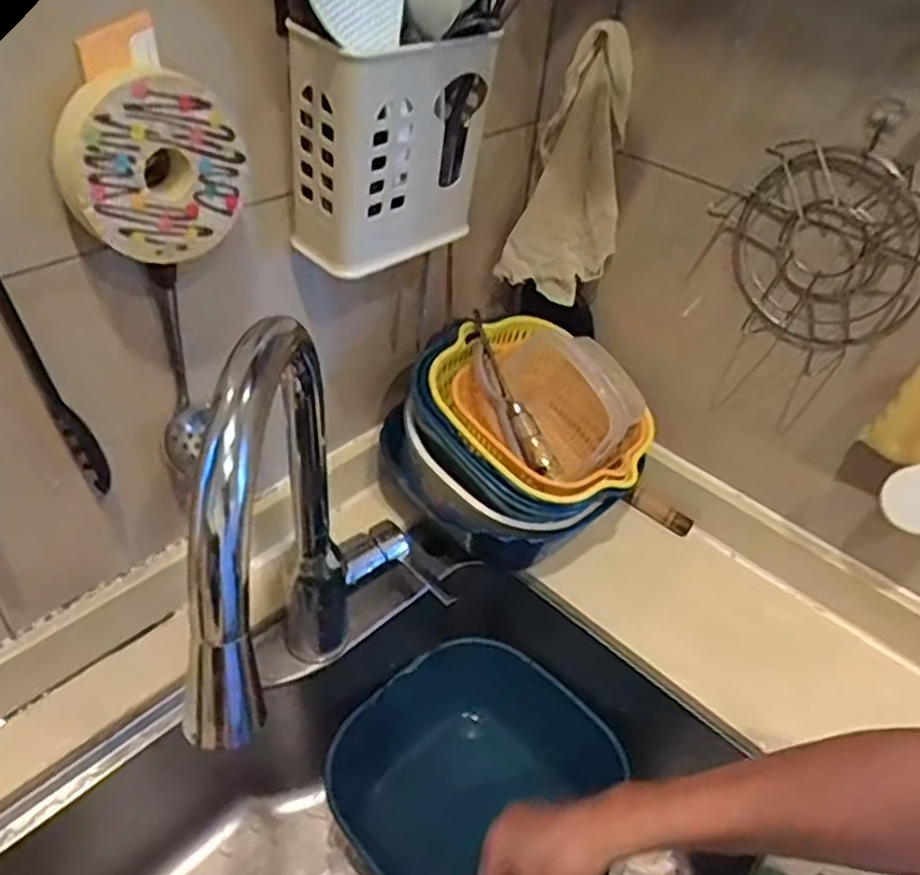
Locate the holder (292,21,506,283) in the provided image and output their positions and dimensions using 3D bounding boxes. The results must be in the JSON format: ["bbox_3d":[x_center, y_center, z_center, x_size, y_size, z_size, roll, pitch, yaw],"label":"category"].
[{"bbox_3d":[-0.051,-0.212,0.536,0.085,0.149,0.131,28,45,24],"label":"holder"}]

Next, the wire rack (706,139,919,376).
[{"bbox_3d":[0.285,-0.148,0.596,0.046,0.164,0.163,-25,49,-31],"label":"wire rack"}]

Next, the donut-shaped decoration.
[{"bbox_3d":[-0.181,-0.163,0.440,0.106,0.093,0.041,-25,49,-31],"label":"donut-shaped decoration"}]

